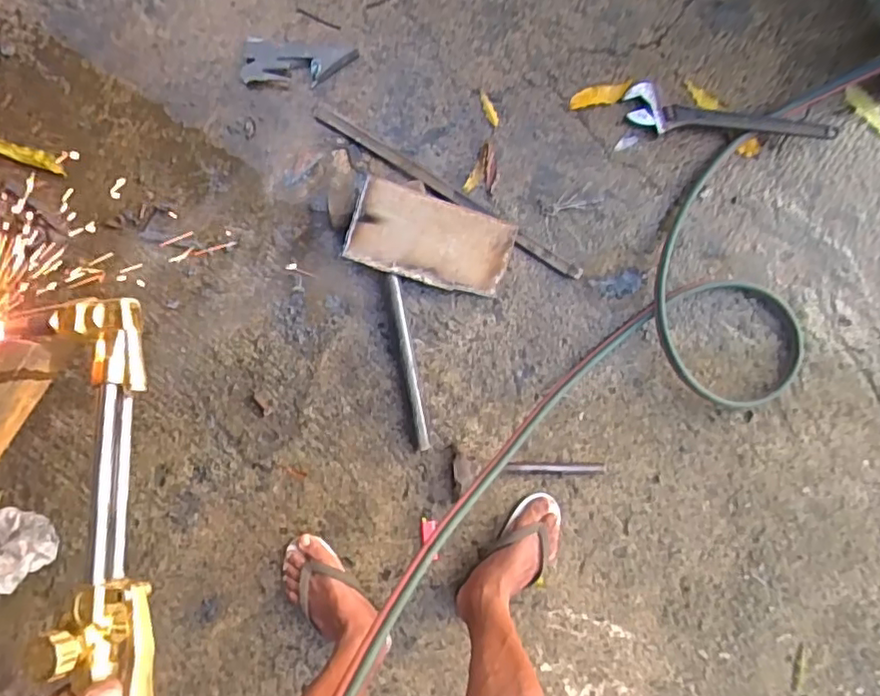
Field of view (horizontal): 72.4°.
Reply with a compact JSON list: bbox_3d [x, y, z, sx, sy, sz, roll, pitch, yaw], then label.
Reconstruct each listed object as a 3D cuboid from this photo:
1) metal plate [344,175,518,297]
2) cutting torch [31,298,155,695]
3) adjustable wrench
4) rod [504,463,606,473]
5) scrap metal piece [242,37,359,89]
[{"bbox_3d":[-0.012,-0.175,0.987,0.267,0.015,0.135,15,101,-16],"label":"metal plate"},{"bbox_3d":[-0.179,0.206,0.288,0.059,0.066,0.482,-2,78,-2],"label":"cutting torch"},{"bbox_3d":[0.510,-0.392,1.056,0.382,0.037,0.089,14,92,-6],"label":"adjustable wrench"},{"bbox_3d":[0.205,0.214,1.069,0.182,0.011,0.017,1,90,-6],"label":"rod"},{"bbox_3d":[-0.232,-0.472,0.998,0.181,0.016,0.069,3,90,-6],"label":"scrap metal piece"}]

